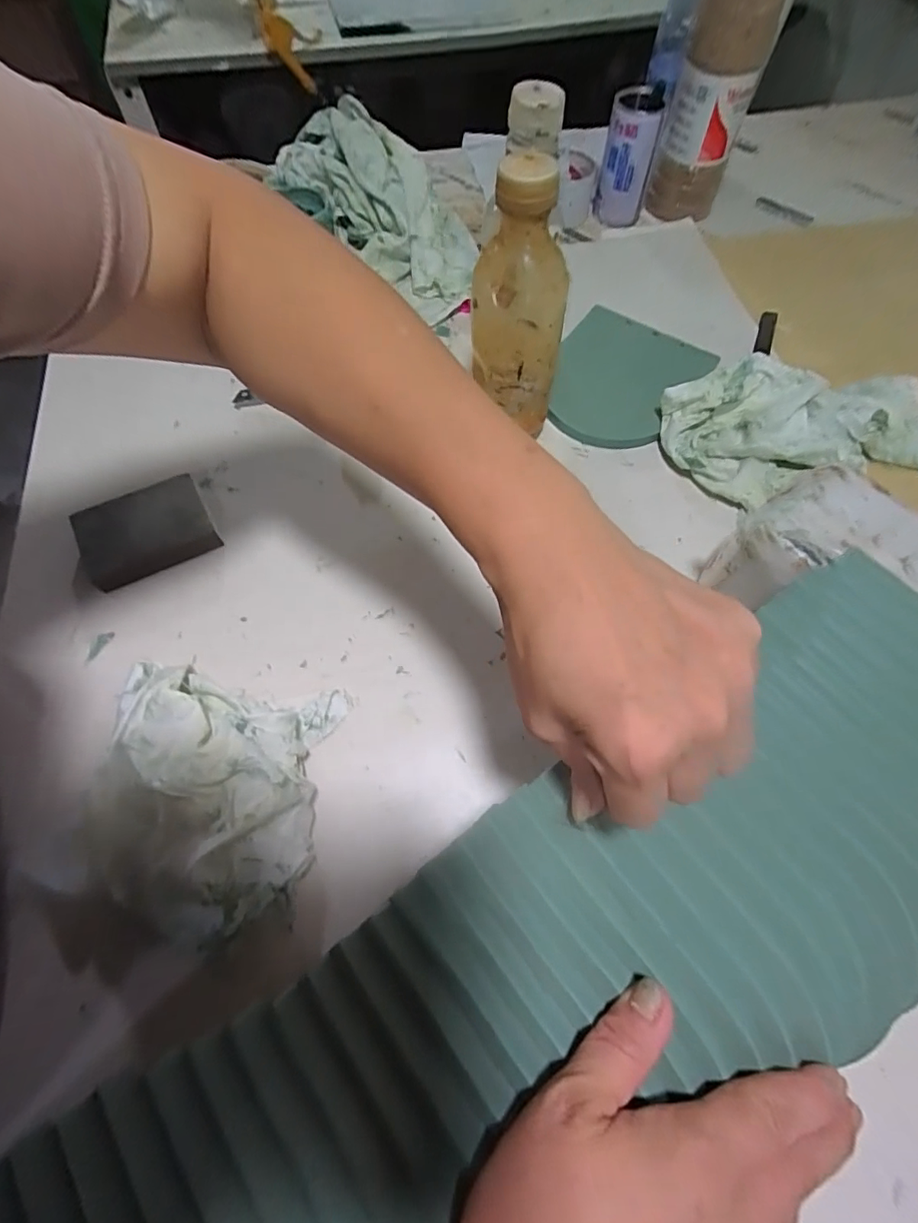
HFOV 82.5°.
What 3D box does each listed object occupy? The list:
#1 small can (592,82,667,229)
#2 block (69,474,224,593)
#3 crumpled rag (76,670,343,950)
[{"bbox_3d":[0.217,-0.577,0.673,0.063,0.129,0.071,13,63,7],"label":"small can"},{"bbox_3d":[-0.259,-0.067,0.438,0.100,0.032,0.077,-25,65,-12],"label":"block"},{"bbox_3d":[-0.157,0.114,0.321,0.128,0.081,0.153,6,63,3],"label":"crumpled rag"}]

